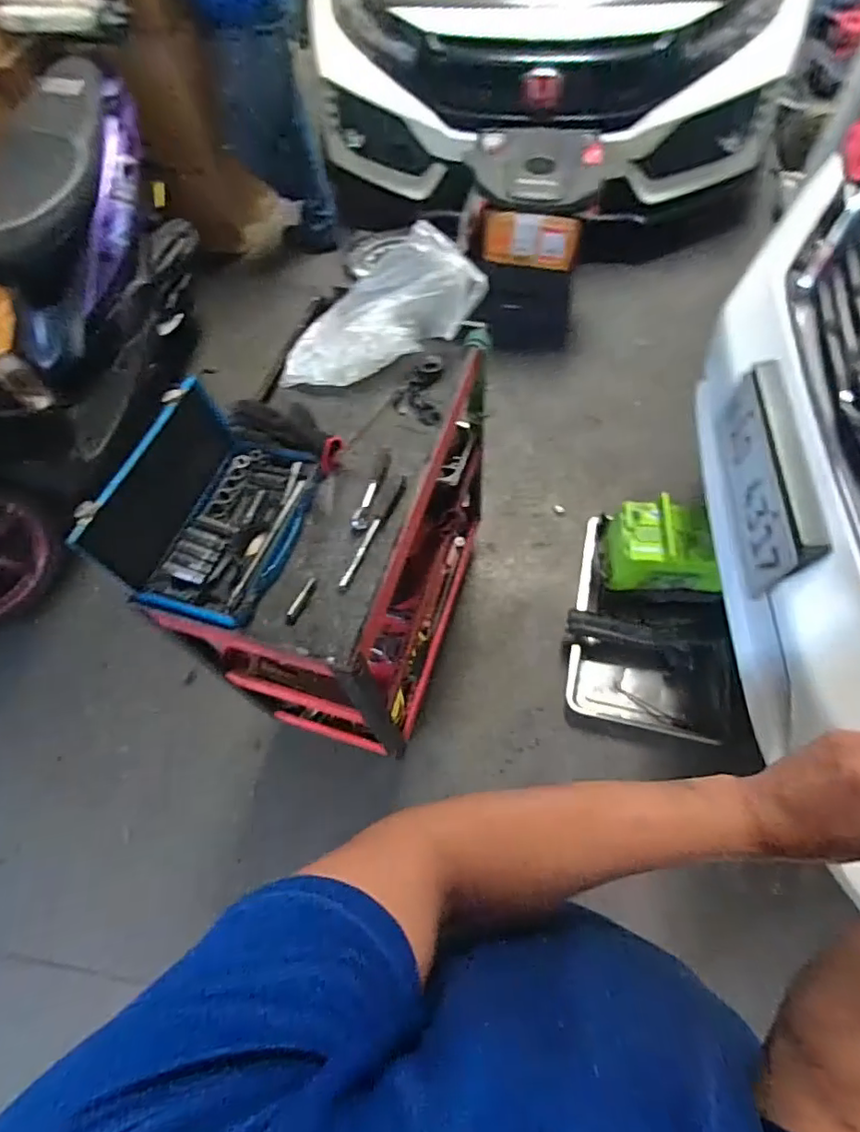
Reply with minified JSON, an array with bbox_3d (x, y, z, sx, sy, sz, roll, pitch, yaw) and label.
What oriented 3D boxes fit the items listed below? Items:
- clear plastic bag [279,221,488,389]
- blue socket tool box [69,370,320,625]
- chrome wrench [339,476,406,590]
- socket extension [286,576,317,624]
[{"bbox_3d":[-0.097,-0.469,1.023,0.383,0.156,0.164,-18,61,-7],"label":"clear plastic bag"},{"bbox_3d":[-0.306,-0.089,0.822,0.199,0.155,0.310,14,62,11],"label":"blue socket tool box"},{"bbox_3d":[-0.087,-0.054,0.874,0.019,0.018,0.205,22,64,15],"label":"chrome wrench"},{"bbox_3d":[-0.187,0.048,0.826,0.015,0.010,0.078,17,63,13],"label":"socket extension"}]

